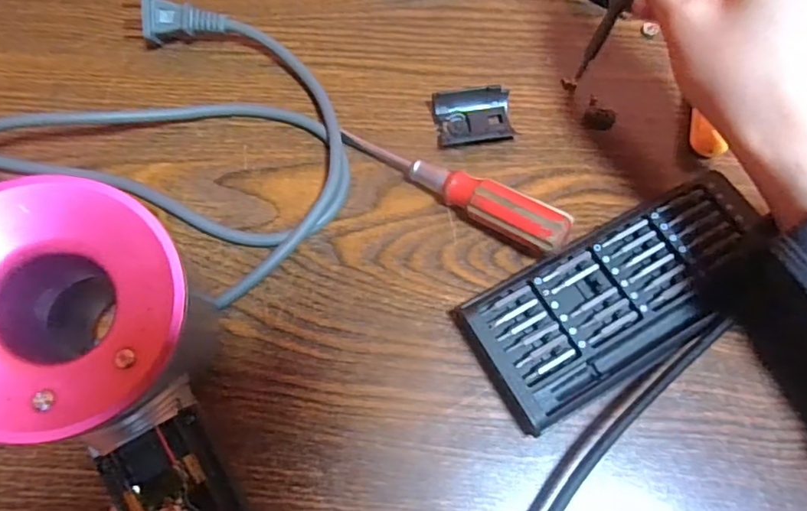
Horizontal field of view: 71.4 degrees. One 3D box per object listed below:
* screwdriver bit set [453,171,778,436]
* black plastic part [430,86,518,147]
[{"bbox_3d":[0.104,0.018,0.266,0.152,0.020,0.064,-28,72,-11],"label":"screwdriver bit set"},{"bbox_3d":[0.039,-0.077,0.309,0.042,0.009,0.030,-8,69,-4],"label":"black plastic part"}]

